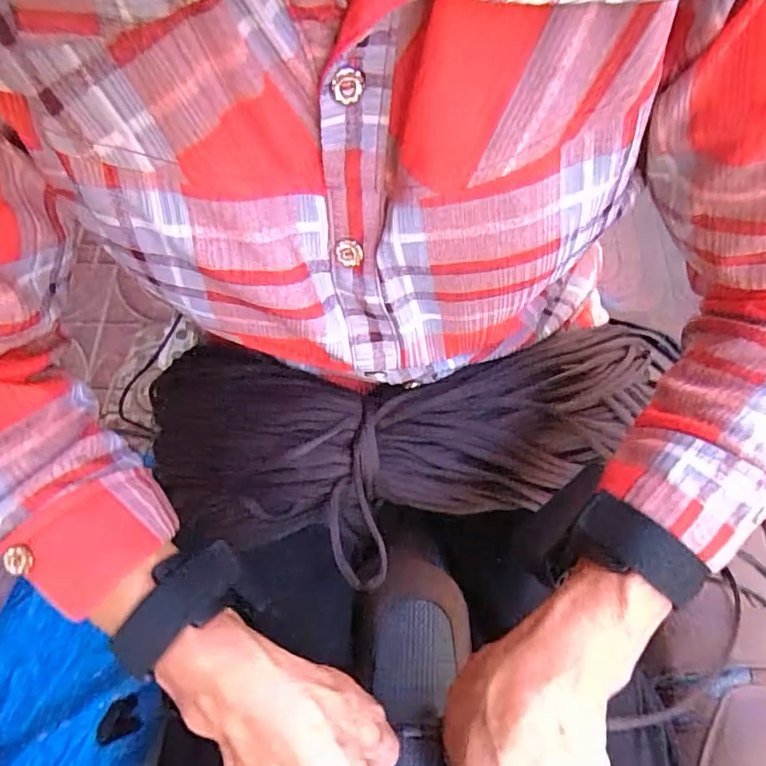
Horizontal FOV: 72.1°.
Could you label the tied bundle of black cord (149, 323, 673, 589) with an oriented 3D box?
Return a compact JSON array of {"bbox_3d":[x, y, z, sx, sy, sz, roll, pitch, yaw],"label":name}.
[{"bbox_3d":[0.024,0.037,0.344,0.348,0.051,0.144,-7,67,0],"label":"tied bundle of black cord"}]

